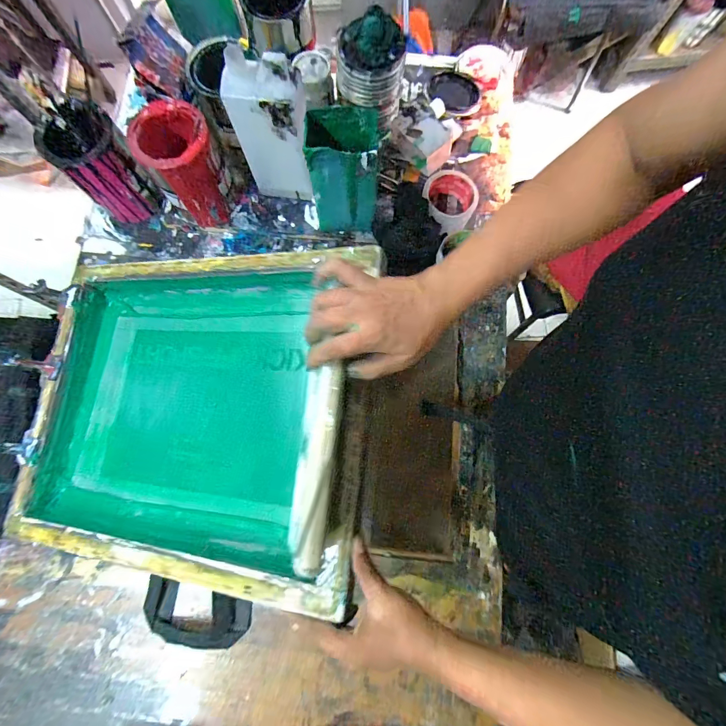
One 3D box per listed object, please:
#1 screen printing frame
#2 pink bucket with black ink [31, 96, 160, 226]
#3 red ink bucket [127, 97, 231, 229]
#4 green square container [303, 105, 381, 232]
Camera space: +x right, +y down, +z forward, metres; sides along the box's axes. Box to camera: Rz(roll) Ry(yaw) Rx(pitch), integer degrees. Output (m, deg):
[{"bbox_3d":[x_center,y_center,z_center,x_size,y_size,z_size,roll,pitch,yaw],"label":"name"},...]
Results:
[{"bbox_3d":[-0.230,0.053,0.486,0.487,0.074,0.396,2,75,19],"label":"screen printing frame"},{"bbox_3d":[-0.401,-0.303,0.569,0.100,0.134,0.093,0,78,0],"label":"pink bucket with black ink"},{"bbox_3d":[-0.266,-0.300,0.563,0.092,0.151,0.096,0,78,0],"label":"red ink bucket"},{"bbox_3d":[-0.027,-0.277,0.534,0.093,0.169,0.079,-4,78,-1],"label":"green square container"}]

